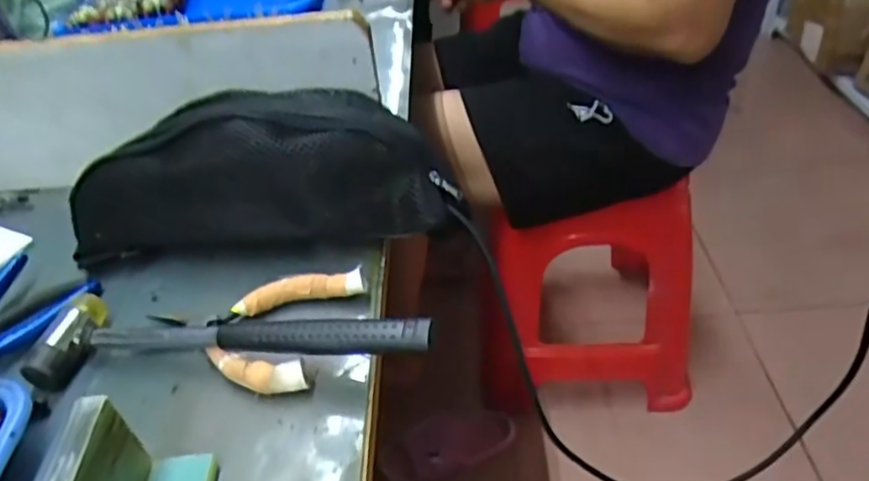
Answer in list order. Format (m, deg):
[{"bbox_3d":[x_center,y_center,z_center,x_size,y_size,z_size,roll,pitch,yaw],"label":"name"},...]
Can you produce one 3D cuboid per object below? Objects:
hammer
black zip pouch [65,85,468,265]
[{"bbox_3d":[-0.120,0.053,0.379,0.240,0.045,0.057,-1,40,7],"label":"hammer"},{"bbox_3d":[-0.123,-0.040,0.450,0.275,0.097,0.065,-3,40,4],"label":"black zip pouch"}]

